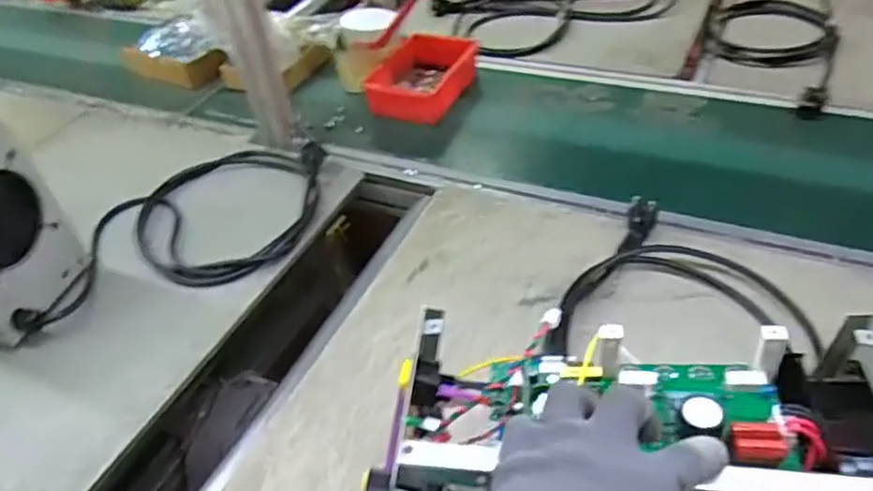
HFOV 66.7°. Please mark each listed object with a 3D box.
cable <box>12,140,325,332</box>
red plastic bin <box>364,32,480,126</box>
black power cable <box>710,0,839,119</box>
[{"bbox_3d":[-0.340,-0.044,0.915,0.395,0.036,0.300,-16,42,-9],"label":"cable"},{"bbox_3d":[-0.022,-0.274,1.099,0.127,0.064,0.157,18,48,26],"label":"red plastic bin"},{"bbox_3d":[0.561,-0.332,1.110,0.197,0.028,0.412,12,45,21],"label":"black power cable"}]

